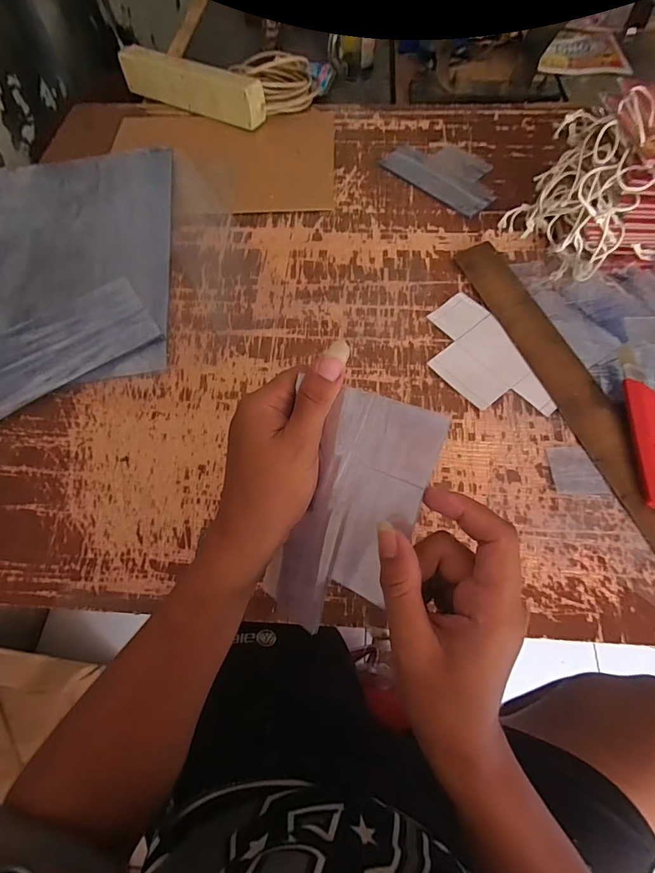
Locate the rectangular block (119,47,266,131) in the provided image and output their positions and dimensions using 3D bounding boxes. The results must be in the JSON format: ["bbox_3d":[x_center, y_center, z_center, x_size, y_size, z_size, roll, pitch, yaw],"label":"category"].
[{"bbox_3d":[-0.213,-0.540,0.656,0.257,0.075,0.035,25,68,15],"label":"rectangular block"}]

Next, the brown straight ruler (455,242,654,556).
[{"bbox_3d":[0.254,-0.046,0.423,0.055,0.010,0.428,-22,66,3],"label":"brown straight ruler"}]

